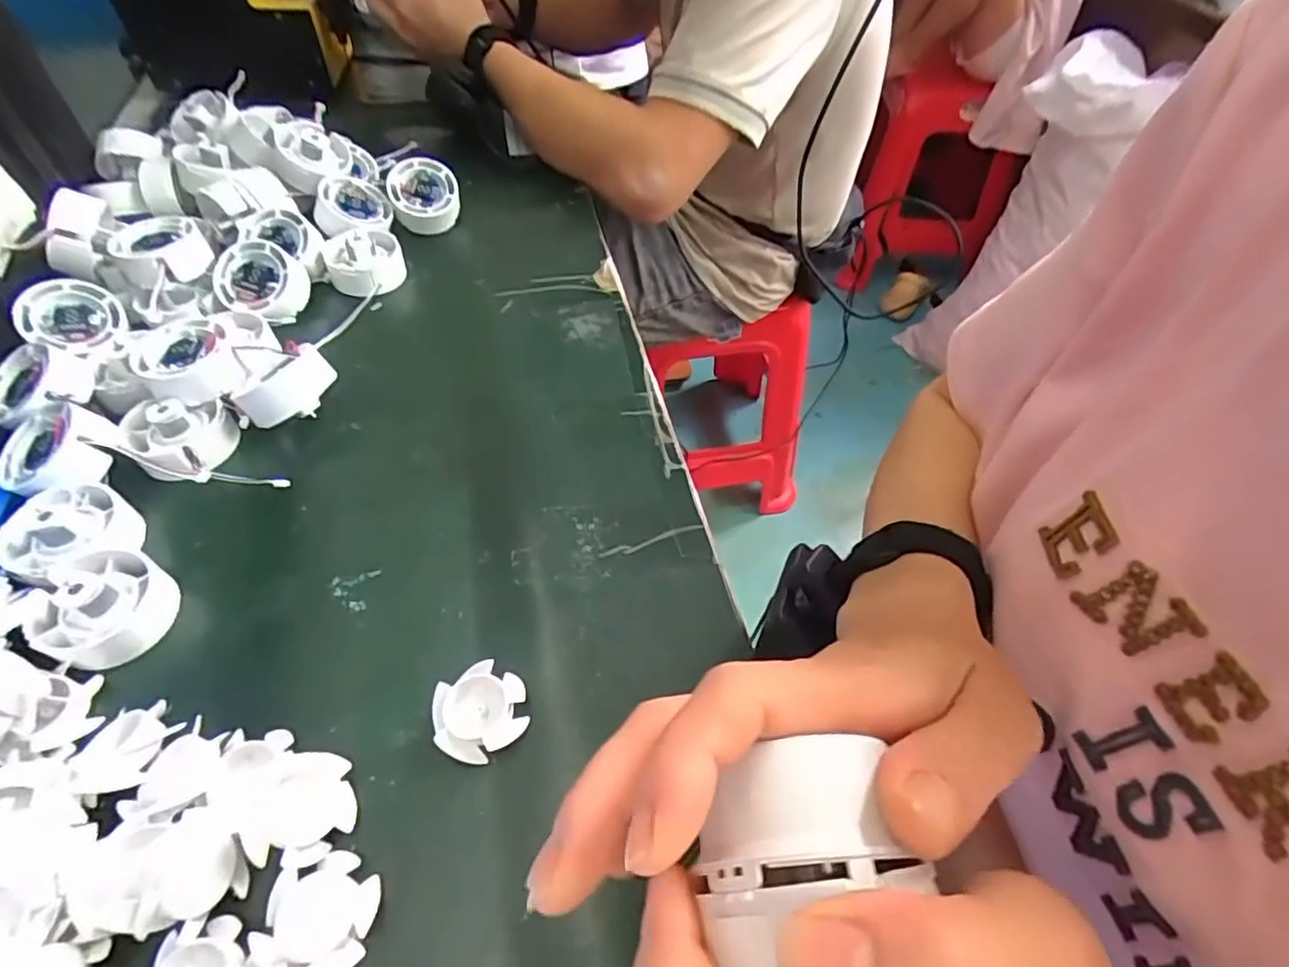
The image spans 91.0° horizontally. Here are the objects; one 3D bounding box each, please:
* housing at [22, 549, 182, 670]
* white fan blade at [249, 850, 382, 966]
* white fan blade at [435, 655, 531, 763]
[{"bbox_3d":[-0.260,0.056,0.305,0.054,0.032,0.053,-6,52,-6],"label":"housing"},{"bbox_3d":[-0.122,0.161,0.236,0.037,0.011,0.040,3,52,2],"label":"white fan blade"},{"bbox_3d":[-0.073,0.101,0.282,0.038,0.014,0.039,-10,53,-8],"label":"white fan blade"}]

